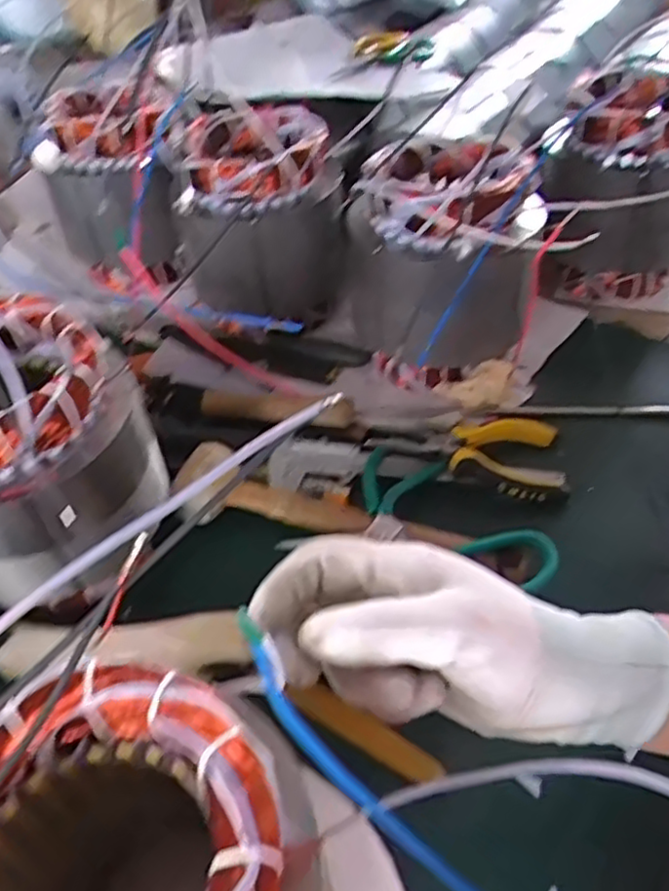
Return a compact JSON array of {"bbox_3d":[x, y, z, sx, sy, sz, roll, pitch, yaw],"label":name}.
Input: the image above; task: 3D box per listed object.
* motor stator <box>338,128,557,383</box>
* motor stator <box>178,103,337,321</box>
[{"bbox_3d":[0.091,-0.158,0.572,0.143,0.157,0.151,-2,47,2],"label":"motor stator"},{"bbox_3d":[-0.069,-0.214,0.656,0.144,0.158,0.145,-3,47,0],"label":"motor stator"}]

